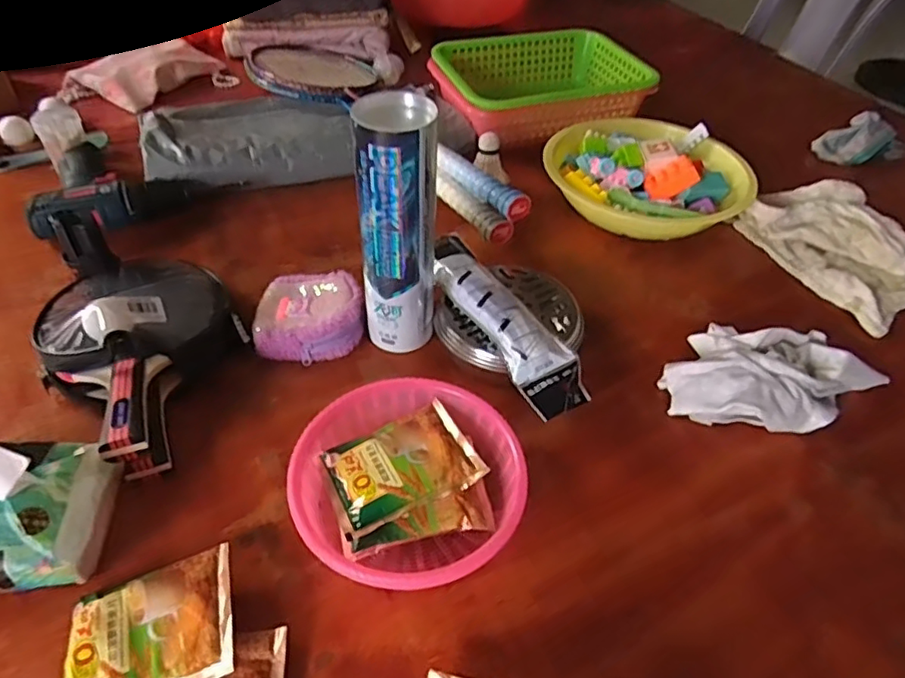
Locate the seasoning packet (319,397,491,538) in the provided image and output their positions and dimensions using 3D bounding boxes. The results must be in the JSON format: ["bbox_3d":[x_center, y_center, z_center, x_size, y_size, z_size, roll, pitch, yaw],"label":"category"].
[{"bbox_3d":[-0.039,0.095,0.456,0.109,0.011,0.081,-19,49,-20],"label":"seasoning packet"}]

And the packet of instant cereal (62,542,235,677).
[{"bbox_3d":[-0.197,0.189,0.379,0.109,0.009,0.081,-17,54,-11],"label":"packet of instant cereal"}]

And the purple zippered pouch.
[{"bbox_3d":[-0.143,-0.024,0.595,0.103,0.044,0.101,-4,46,-6],"label":"purple zippered pouch"}]

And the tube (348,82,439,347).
[{"bbox_3d":[-0.047,-0.093,0.525,0.065,0.221,0.066,7,46,5],"label":"tube"}]

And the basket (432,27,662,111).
[{"bbox_3d":[0.128,-0.391,0.926,0.301,0.092,0.206,-10,46,-11],"label":"basket"}]

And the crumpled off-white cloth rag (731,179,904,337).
[{"bbox_3d":[0.465,-0.117,0.709,0.189,0.035,0.222,-23,50,-23],"label":"crumpled off-white cloth rag"}]

